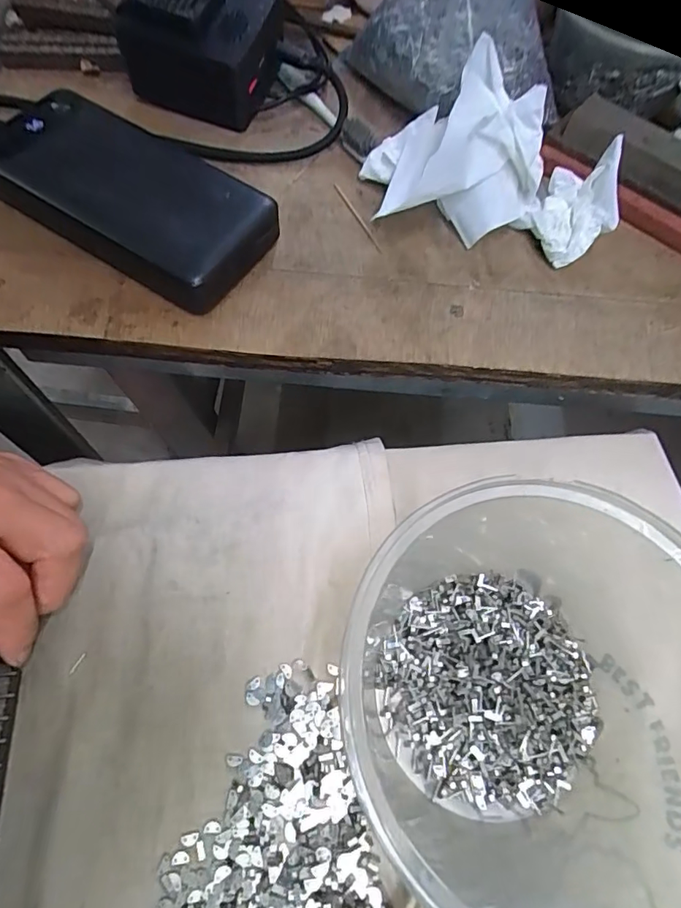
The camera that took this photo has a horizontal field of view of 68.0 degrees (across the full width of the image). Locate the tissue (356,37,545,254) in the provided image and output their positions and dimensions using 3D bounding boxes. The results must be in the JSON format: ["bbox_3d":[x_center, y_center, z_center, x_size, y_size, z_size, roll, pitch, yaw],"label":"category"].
[{"bbox_3d":[0.062,-0.160,0.265,0.091,0.064,0.067,4,66,-2],"label":"tissue"}]

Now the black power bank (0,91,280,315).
[{"bbox_3d":[-0.114,-0.140,0.273,0.159,0.031,0.074,33,68,11],"label":"black power bank"}]

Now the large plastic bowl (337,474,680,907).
[{"bbox_3d":[0.076,0.087,0.194,0.146,0.091,0.142,1,66,-3],"label":"large plastic bowl"}]

